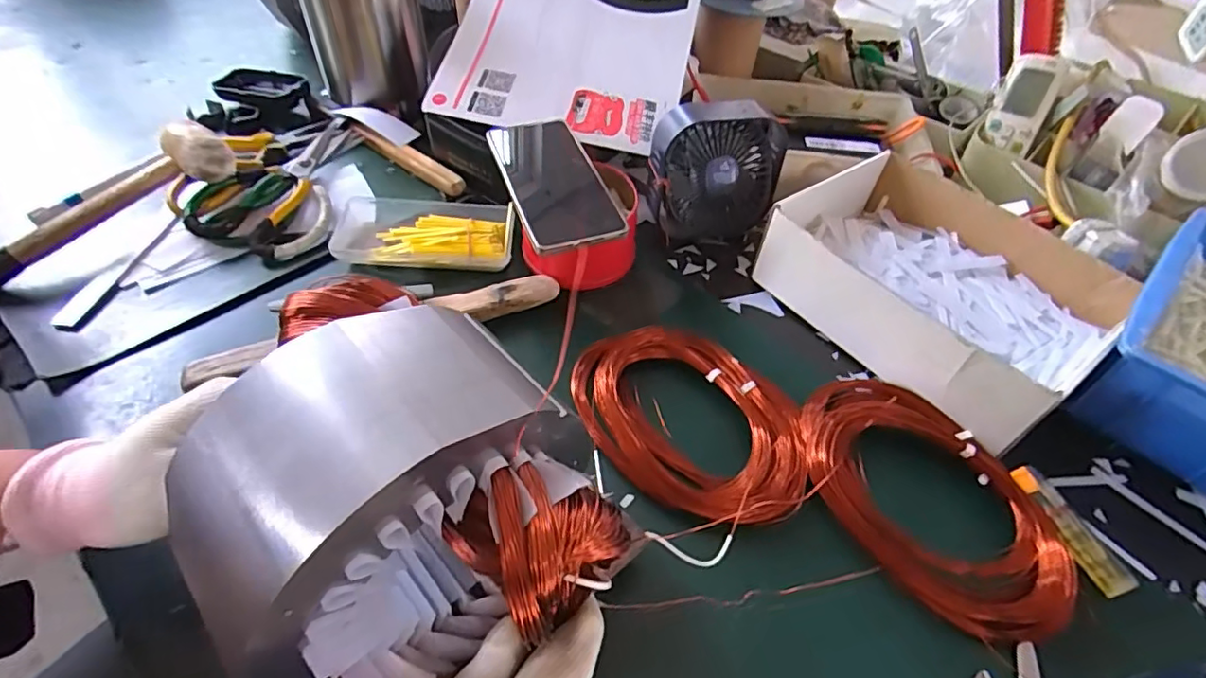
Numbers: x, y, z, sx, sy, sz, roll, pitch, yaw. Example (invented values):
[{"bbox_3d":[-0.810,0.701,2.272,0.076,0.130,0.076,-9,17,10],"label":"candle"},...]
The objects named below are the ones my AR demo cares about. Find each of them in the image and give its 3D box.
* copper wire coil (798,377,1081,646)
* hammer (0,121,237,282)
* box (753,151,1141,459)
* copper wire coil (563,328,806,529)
[{"bbox_3d":[0.213,0.096,0.385,0.128,0.036,0.185,-35,59,-29],"label":"copper wire coil"},{"bbox_3d":[-0.446,-0.107,0.493,0.256,0.064,0.061,-35,59,-29],"label":"hammer"},{"bbox_3d":[0.282,-0.050,0.493,0.195,0.070,0.237,-29,56,-25],"label":"box"},{"bbox_3d":[0.060,0.054,0.419,0.177,0.023,0.125,24,52,17],"label":"copper wire coil"}]

